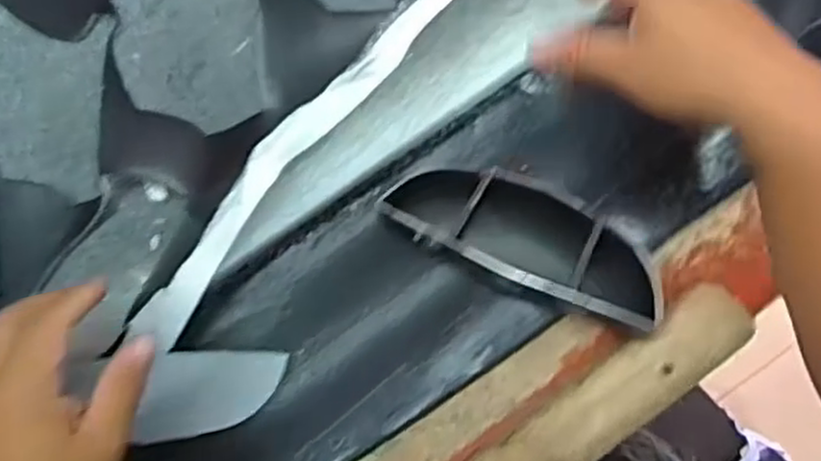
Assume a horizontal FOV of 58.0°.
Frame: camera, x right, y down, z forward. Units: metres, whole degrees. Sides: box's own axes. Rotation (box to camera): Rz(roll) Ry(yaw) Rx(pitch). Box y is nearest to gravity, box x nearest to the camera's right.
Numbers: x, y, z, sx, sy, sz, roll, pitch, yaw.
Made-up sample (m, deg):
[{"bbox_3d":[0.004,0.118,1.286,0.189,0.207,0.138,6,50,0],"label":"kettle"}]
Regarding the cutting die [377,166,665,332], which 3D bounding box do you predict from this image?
[{"bbox_3d":[0.073,0.001,0.462,0.177,0.053,0.063,25,89,4],"label":"cutting die"}]

